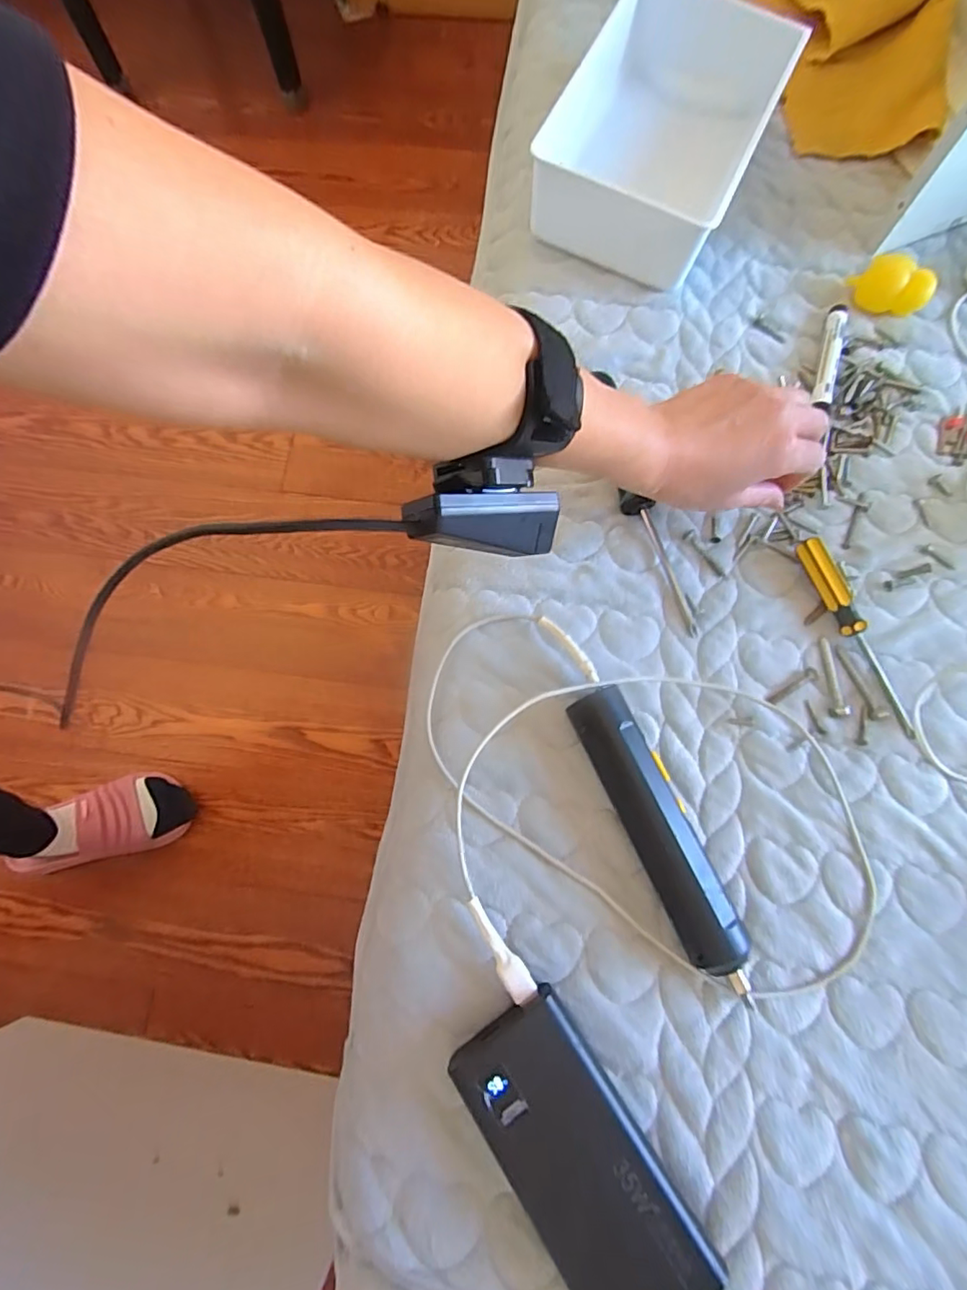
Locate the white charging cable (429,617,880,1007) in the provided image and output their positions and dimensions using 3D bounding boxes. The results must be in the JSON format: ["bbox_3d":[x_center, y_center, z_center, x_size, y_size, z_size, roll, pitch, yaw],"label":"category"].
[{"bbox_3d":[0.096,0.084,0.330,0.262,0.032,0.223,-2,78,2],"label":"white charging cable"}]

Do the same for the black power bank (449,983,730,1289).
[{"bbox_3d":[0.048,0.256,0.280,0.068,0.027,0.139,-34,78,-5],"label":"black power bank"}]

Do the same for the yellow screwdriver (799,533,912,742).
[{"bbox_3d":[0.247,-0.007,0.370,0.015,0.017,0.139,-22,77,-2],"label":"yellow screwdriver"}]

